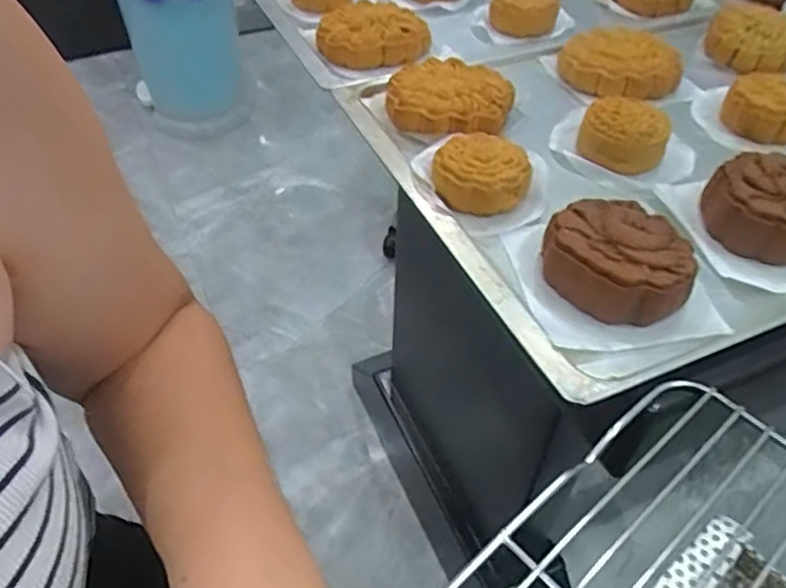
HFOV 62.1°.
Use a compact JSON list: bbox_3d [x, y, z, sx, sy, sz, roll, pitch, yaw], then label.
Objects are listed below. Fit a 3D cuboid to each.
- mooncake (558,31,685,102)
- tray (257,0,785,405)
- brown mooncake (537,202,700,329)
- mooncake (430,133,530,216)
[{"bbox_3d":[0.173,-0.179,0.505,0.091,0.034,0.067,23,50,19],"label":"mooncake"},{"bbox_3d":[0.138,-0.211,0.543,0.403,0.050,0.601,-18,50,-18],"label":"tray"},{"bbox_3d":[0.122,-0.018,0.354,0.064,0.030,0.074,-29,54,-26],"label":"brown mooncake"},{"bbox_3d":[0.053,-0.077,0.407,0.055,0.026,0.052,1,46,-1],"label":"mooncake"}]

